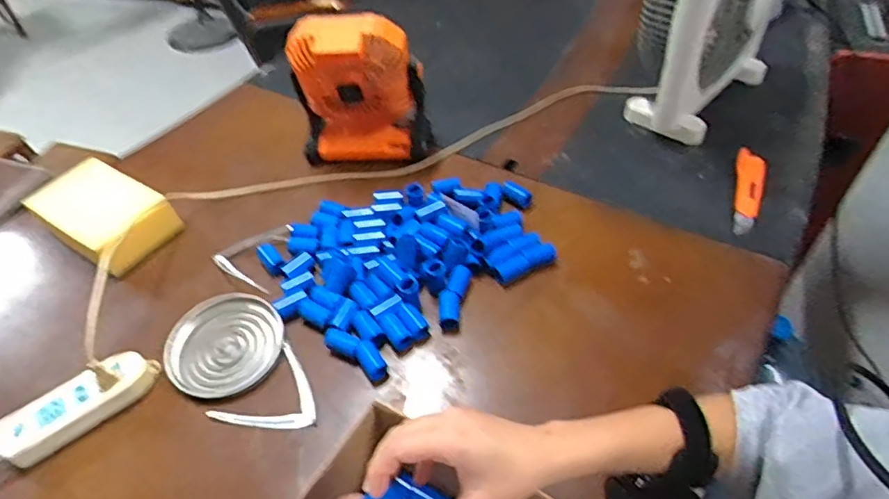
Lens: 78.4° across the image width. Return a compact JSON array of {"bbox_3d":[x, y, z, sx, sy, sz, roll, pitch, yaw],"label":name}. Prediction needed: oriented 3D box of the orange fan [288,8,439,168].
[{"bbox_3d":[-0.141,-0.250,0.892,0.215,0.244,0.062,-1,48,4],"label":"orange fan"}]

